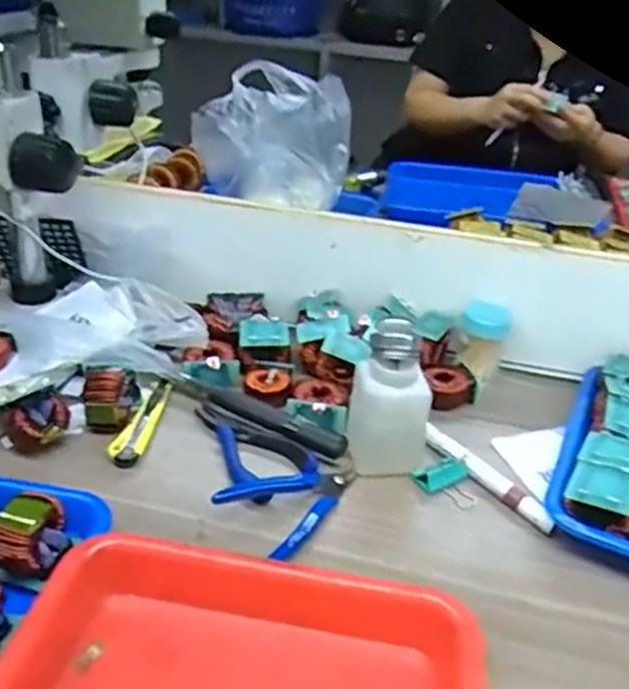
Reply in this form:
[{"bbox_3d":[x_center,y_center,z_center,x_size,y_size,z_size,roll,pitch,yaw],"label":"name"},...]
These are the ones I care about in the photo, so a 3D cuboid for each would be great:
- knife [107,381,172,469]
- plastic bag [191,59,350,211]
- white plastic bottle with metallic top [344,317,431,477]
[{"bbox_3d":[-0.143,0.065,0.593,0.023,0.016,0.106,8,31,7],"label":"knife"},{"bbox_3d":[-0.048,-0.283,0.951,0.184,0.147,0.187,19,34,23],"label":"plastic bag"},{"bbox_3d":[0.059,0.040,0.547,0.058,0.098,0.049,3,31,-2],"label":"white plastic bottle with metallic top"}]

